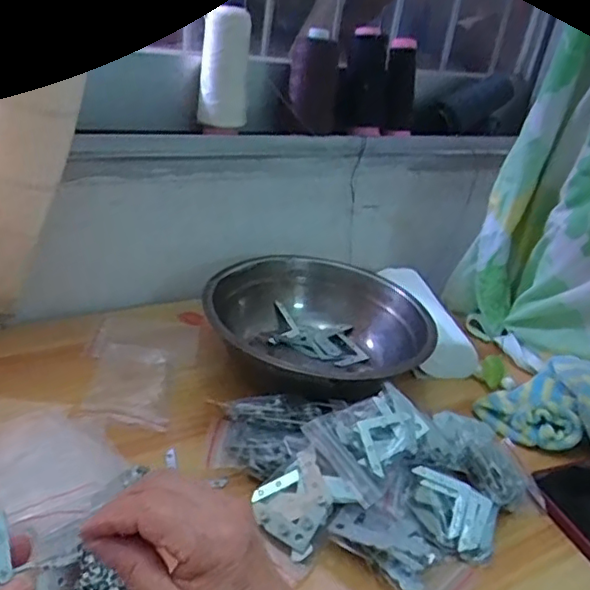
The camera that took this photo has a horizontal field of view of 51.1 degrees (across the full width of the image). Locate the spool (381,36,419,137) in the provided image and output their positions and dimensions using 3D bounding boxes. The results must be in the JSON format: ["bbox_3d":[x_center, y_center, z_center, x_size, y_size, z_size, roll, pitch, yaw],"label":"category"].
[{"bbox_3d":[0.127,-0.250,0.745,0.038,0.105,0.045,10,29,4],"label":"spool"}]

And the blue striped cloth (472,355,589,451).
[{"bbox_3d":[0.256,0.096,0.538,0.121,0.050,0.128,-15,36,-35],"label":"blue striped cloth"}]

